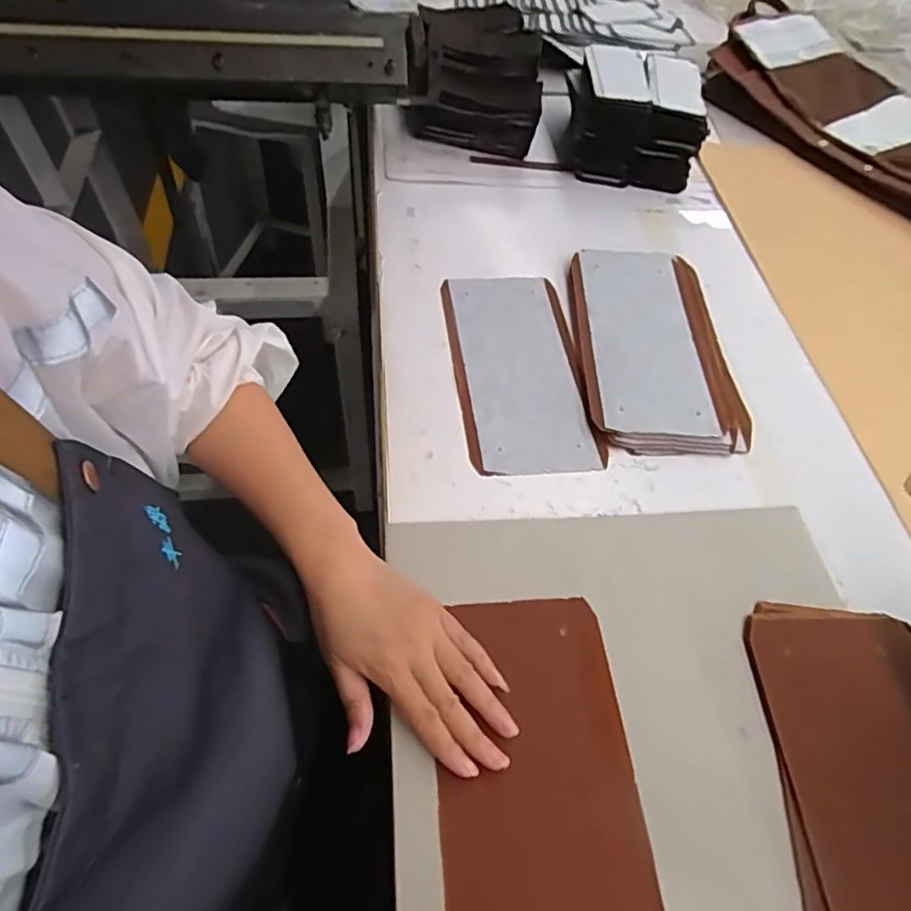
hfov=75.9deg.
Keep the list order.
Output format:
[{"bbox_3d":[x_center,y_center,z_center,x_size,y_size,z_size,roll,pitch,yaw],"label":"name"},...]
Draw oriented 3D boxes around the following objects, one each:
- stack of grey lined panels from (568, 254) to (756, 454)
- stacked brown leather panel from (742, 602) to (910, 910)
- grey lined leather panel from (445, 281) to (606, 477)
[{"bbox_3d":[0.204,-0.118,0.607,0.150,0.018,0.267,0,57,-5],"label":"stack of grey lined panels"},{"bbox_3d":[0.290,0.229,0.387,0.145,0.011,0.258,5,57,-2],"label":"stacked brown leather panel"},{"bbox_3d":[0.063,-0.090,0.585,0.124,0.007,0.250,-4,57,-8],"label":"grey lined leather panel"}]

